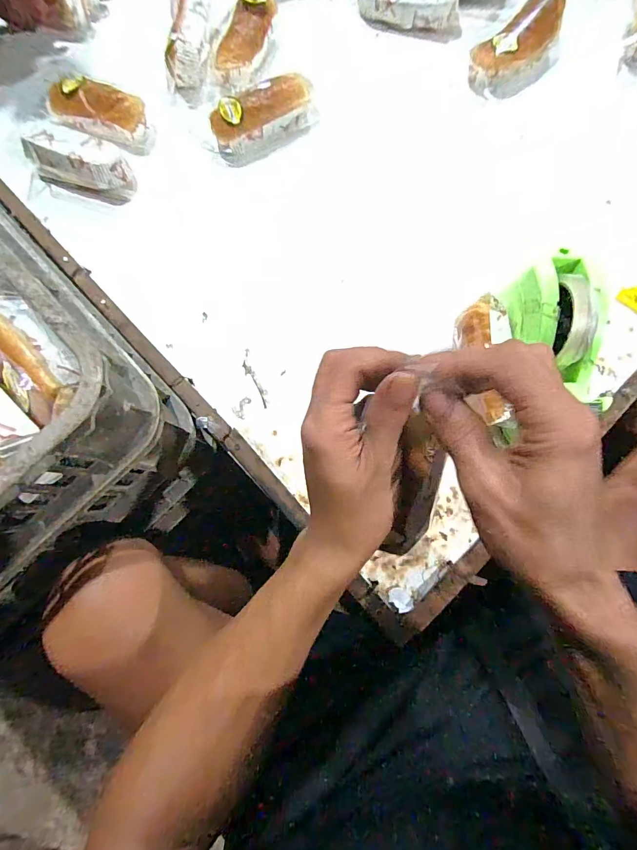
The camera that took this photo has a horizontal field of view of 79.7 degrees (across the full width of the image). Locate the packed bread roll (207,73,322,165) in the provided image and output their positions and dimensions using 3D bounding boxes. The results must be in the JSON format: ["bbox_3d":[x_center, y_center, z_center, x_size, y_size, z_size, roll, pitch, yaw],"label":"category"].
[{"bbox_3d":[-0.067,-0.417,0.517,0.157,0.055,0.053,-31,81,-4],"label":"packed bread roll"}]

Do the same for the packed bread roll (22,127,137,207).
[{"bbox_3d":[-0.316,-0.349,0.504,0.144,0.047,0.067,20,81,4],"label":"packed bread roll"}]

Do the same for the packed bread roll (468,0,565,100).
[{"bbox_3d":[0.281,-0.523,0.528,0.085,0.041,0.161,42,84,7],"label":"packed bread roll"}]

